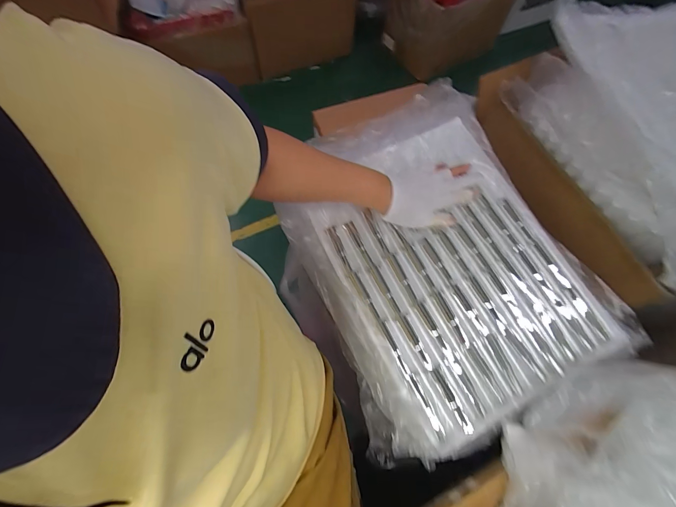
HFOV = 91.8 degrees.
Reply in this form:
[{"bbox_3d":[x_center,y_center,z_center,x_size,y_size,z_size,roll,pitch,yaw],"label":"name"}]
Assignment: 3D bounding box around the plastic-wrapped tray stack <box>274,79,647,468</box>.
[{"bbox_3d":[0.152,-0.005,0.504,0.401,0.103,0.482,-20,69,-11],"label":"plastic-wrapped tray stack"}]

